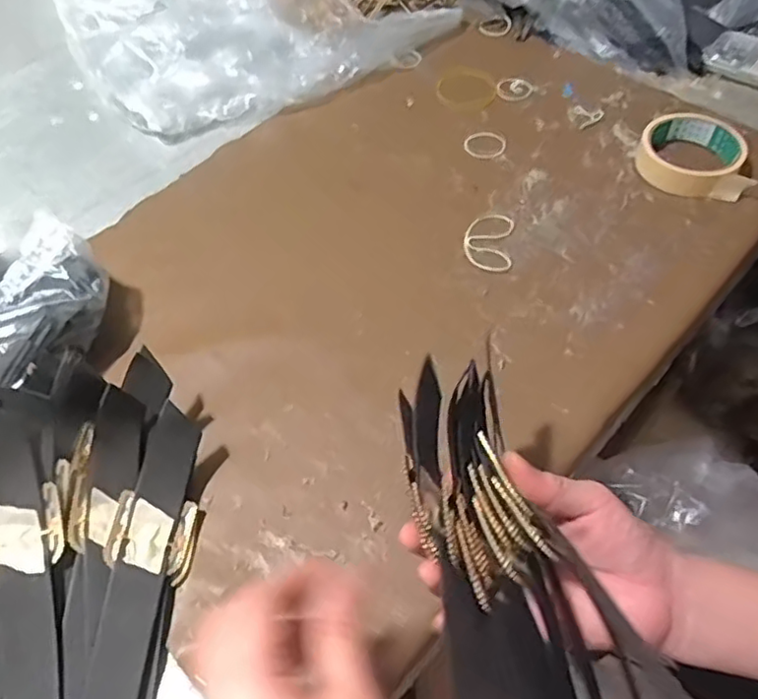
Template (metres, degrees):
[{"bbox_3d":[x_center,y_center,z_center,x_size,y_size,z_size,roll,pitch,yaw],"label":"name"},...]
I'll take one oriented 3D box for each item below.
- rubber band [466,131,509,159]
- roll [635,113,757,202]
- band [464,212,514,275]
[{"bbox_3d":[0.109,-0.211,0.634,0.043,0.005,0.041,3,54,6],"label":"rubber band"},{"bbox_3d":[0.294,-0.185,0.583,0.094,0.033,0.094,-2,54,2],"label":"roll"},{"bbox_3d":[0.097,-0.097,0.553,0.042,0.004,0.071,6,54,8],"label":"band"}]

